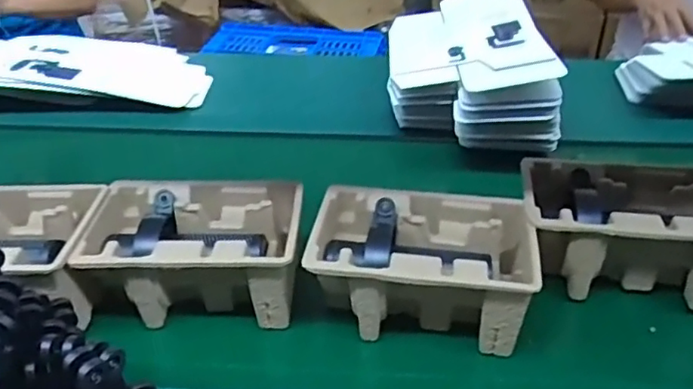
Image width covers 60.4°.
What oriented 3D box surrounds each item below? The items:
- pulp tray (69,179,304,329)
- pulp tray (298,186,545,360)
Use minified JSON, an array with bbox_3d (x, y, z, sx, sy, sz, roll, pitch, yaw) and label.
[{"bbox_3d":[-0.163,0.064,0.663,0.227,0.099,0.147,3,29,0],"label":"pulp tray"},{"bbox_3d":[0.080,0.078,0.638,0.228,0.103,0.144,8,30,9],"label":"pulp tray"}]

